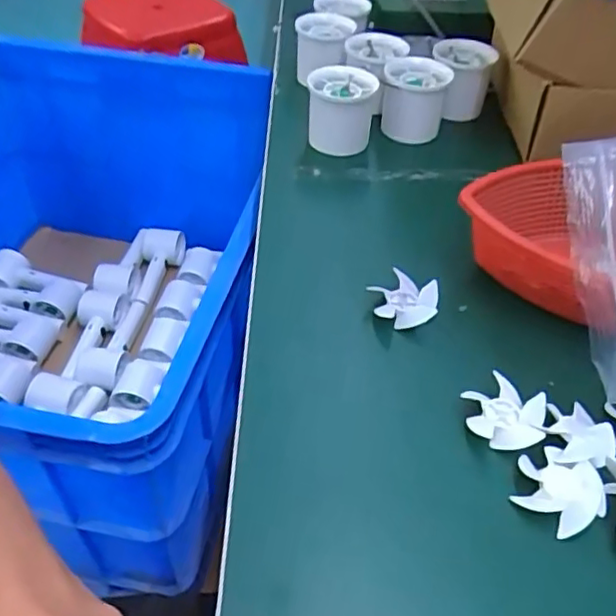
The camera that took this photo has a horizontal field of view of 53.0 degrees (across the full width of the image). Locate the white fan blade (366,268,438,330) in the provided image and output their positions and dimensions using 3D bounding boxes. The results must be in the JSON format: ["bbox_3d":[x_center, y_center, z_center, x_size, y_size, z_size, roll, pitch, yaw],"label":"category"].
[{"bbox_3d":[0.058,-0.004,0.376,0.039,0.019,0.036,2,44,1],"label":"white fan blade"}]

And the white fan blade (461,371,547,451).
[{"bbox_3d":[0.100,0.054,0.316,0.041,0.013,0.035,28,50,25],"label":"white fan blade"}]

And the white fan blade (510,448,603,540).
[{"bbox_3d":[0.117,0.085,0.288,0.039,0.016,0.032,24,49,22],"label":"white fan blade"}]

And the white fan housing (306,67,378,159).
[{"bbox_3d":[0.026,-0.156,0.499,0.054,0.055,0.054,4,44,3],"label":"white fan housing"}]

